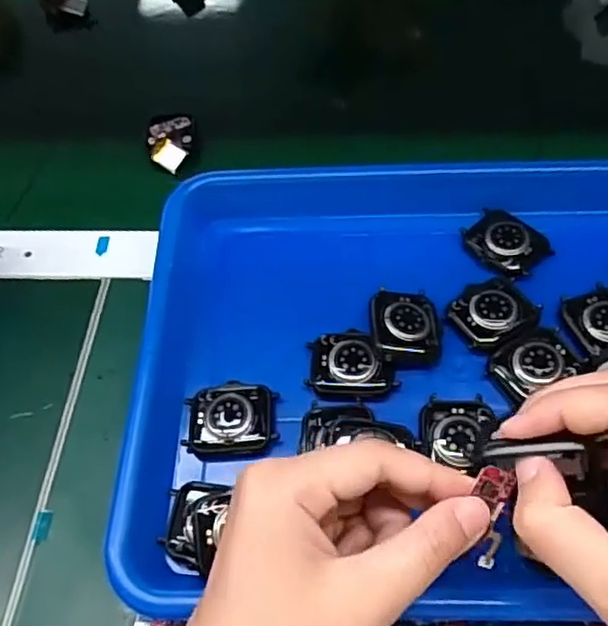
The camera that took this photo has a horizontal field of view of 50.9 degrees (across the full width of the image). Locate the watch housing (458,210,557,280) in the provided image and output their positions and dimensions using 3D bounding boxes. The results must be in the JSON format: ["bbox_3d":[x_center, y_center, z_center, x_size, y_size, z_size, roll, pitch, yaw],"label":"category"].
[{"bbox_3d":[0.116,-0.041,0.367,0.035,0.006,0.044,-40,61,-20],"label":"watch housing"}]

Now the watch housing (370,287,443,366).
[{"bbox_3d":[0.054,0.007,0.338,0.036,0.014,0.040,-1,56,5],"label":"watch housing"}]

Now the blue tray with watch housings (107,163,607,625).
[{"bbox_3d":[0.080,0.011,0.331,0.325,0.034,0.264,-3,55,3],"label":"blue tray with watch housings"}]

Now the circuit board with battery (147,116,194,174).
[{"bbox_3d":[-0.097,-0.126,0.464,0.031,0.016,0.051,-6,55,2],"label":"circuit board with battery"}]

